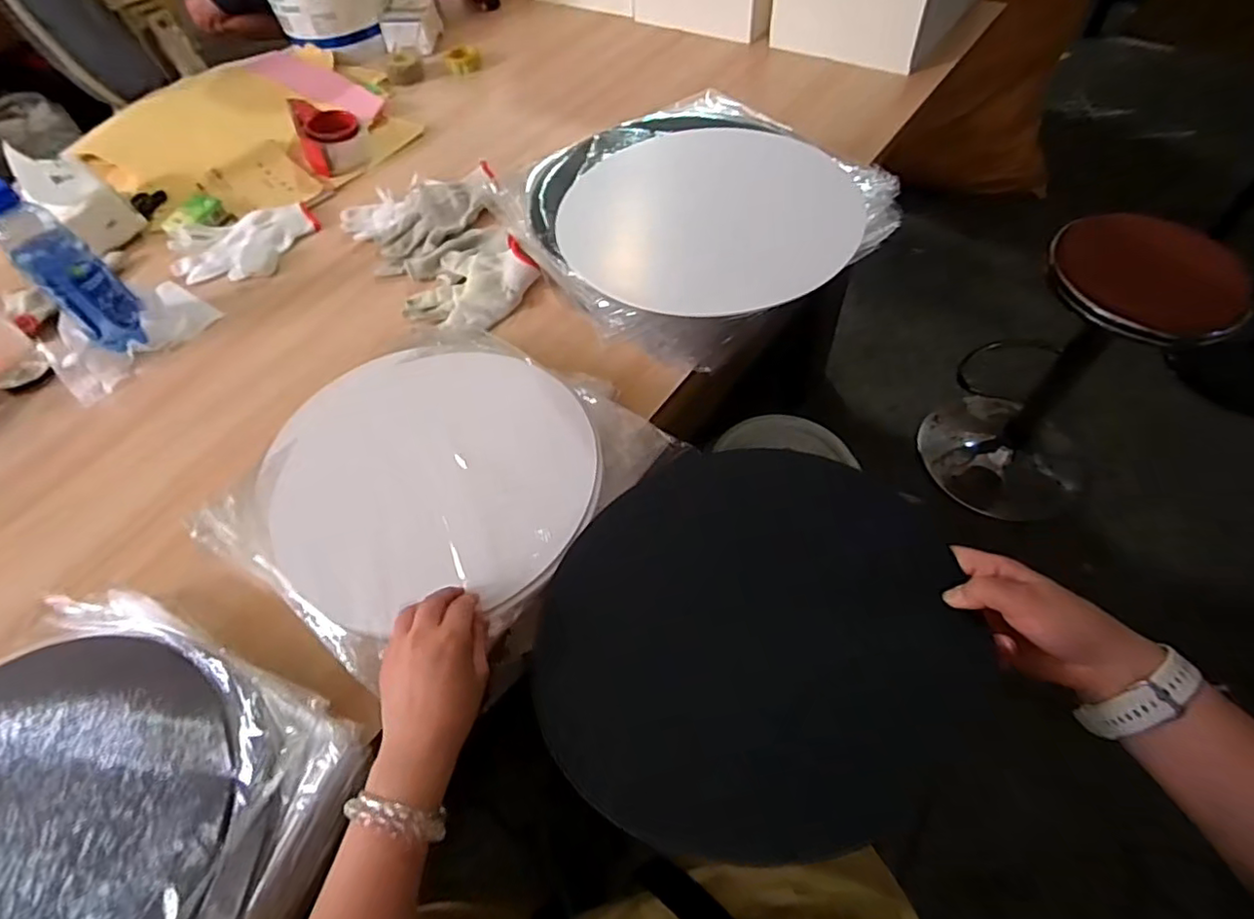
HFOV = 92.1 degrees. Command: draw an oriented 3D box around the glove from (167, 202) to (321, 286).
[{"bbox_3d":[-0.549,-0.306,0.863,0.198,0.023,0.125,-10,55,-2],"label":"glove"}]

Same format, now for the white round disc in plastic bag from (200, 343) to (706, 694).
[{"bbox_3d":[-0.182,0.006,0.578,0.338,0.034,0.331,34,69,24],"label":"white round disc in plastic bag"}]

